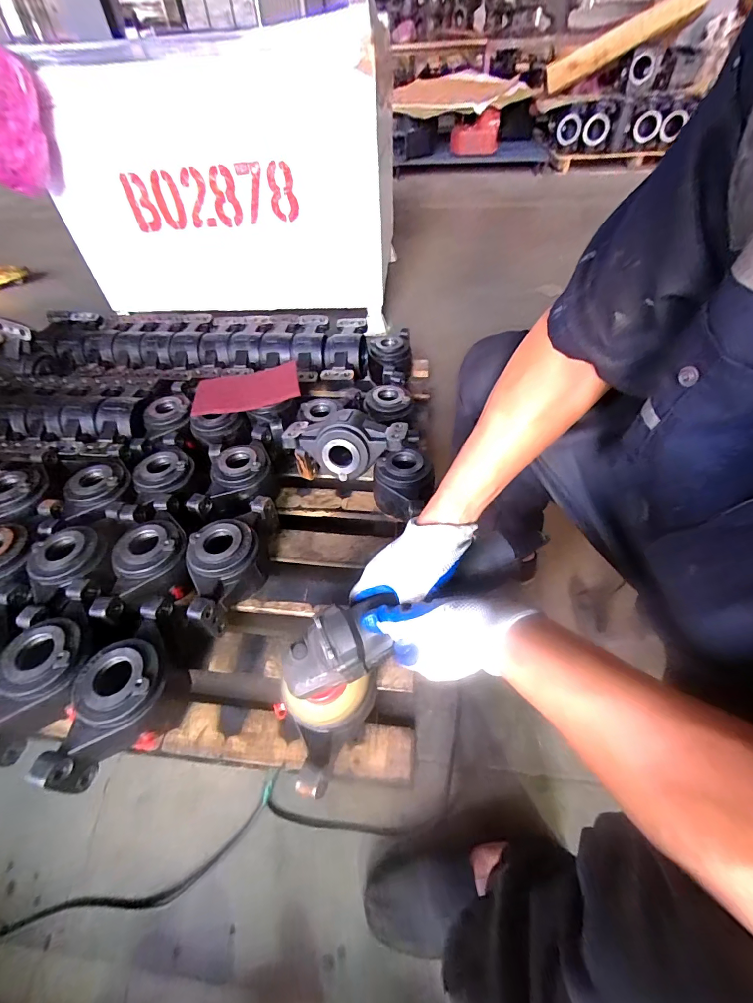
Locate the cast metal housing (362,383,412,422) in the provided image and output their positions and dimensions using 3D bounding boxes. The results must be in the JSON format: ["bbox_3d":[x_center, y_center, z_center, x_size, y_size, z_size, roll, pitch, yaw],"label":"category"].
[{"bbox_3d":[0.025,-0.219,0.862,0.094,0.043,0.093,-1,49,1],"label":"cast metal housing"}]

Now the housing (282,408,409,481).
[{"bbox_3d":[-0.060,-0.113,0.747,0.224,0.100,0.104,1,49,3],"label":"housing"}]

